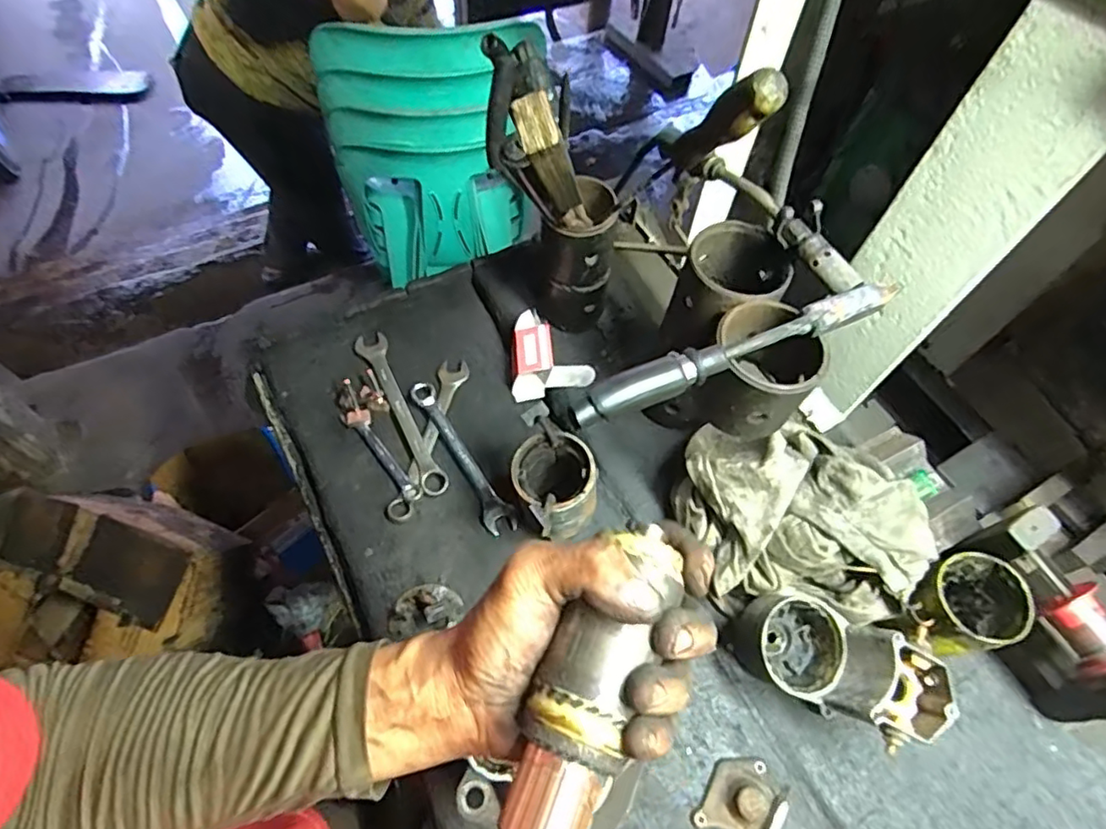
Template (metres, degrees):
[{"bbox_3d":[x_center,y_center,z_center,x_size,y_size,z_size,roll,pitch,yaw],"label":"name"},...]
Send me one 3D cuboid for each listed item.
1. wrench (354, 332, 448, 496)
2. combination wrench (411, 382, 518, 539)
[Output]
[{"bbox_3d":[-0.171,-0.006,0.679,0.034,0.007,0.224,-24,64,-17],"label":"wrench"},{"bbox_3d":[-0.100,0.042,0.655,0.034,0.010,0.201,-27,65,-18],"label":"combination wrench"}]

